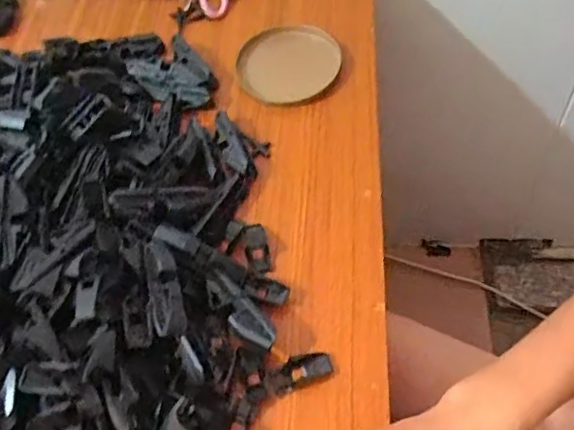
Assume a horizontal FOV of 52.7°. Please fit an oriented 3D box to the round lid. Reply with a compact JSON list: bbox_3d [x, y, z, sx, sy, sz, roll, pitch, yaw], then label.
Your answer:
[{"bbox_3d":[0.004,-0.144,0.542,0.086,0.013,0.097,22,63,18],"label":"round lid"}]

